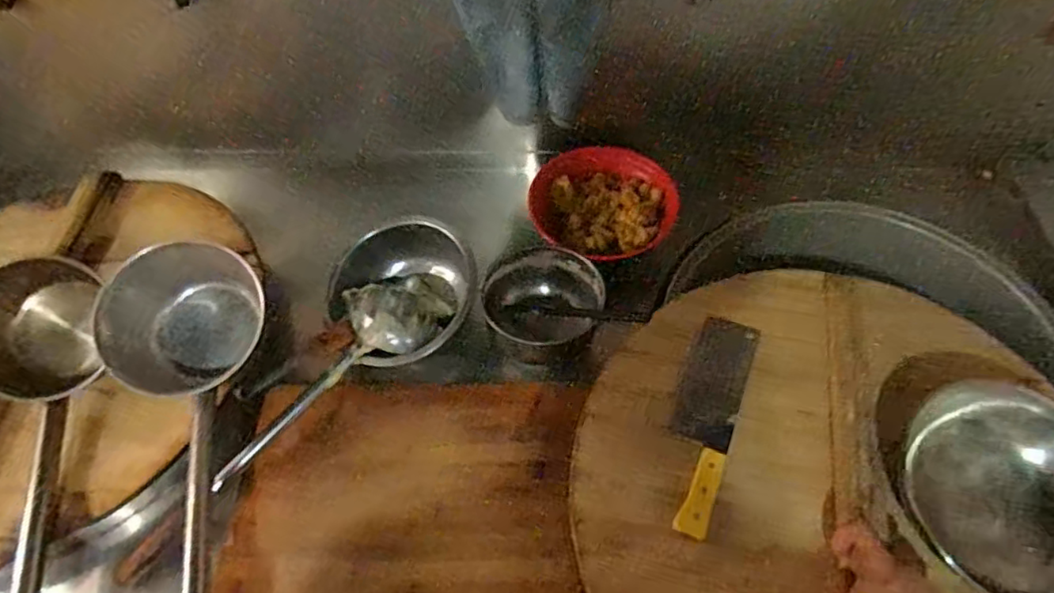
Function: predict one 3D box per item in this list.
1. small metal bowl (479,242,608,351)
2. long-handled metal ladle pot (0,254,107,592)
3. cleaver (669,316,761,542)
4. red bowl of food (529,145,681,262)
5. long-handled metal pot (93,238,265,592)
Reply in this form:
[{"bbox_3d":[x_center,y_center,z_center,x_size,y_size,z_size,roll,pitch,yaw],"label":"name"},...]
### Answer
[{"bbox_3d":[0.021,0.009,0.819,0.155,0.062,0.144,17,58,12],"label":"small metal bowl"},{"bbox_3d":[-0.541,0.182,0.649,0.126,0.100,0.481,-18,57,-11],"label":"long-handled metal ladle pot"},{"bbox_3d":[0.200,0.131,0.676,0.067,0.025,0.260,19,58,13],"label":"cleaver"},{"bbox_3d":[0.117,-0.128,0.876,0.201,0.073,0.169,-16,57,-9],"label":"red bowl of food"},{"bbox_3d":[-0.359,0.131,0.665,0.173,0.130,0.405,-21,60,-12],"label":"long-handled metal pot"}]

